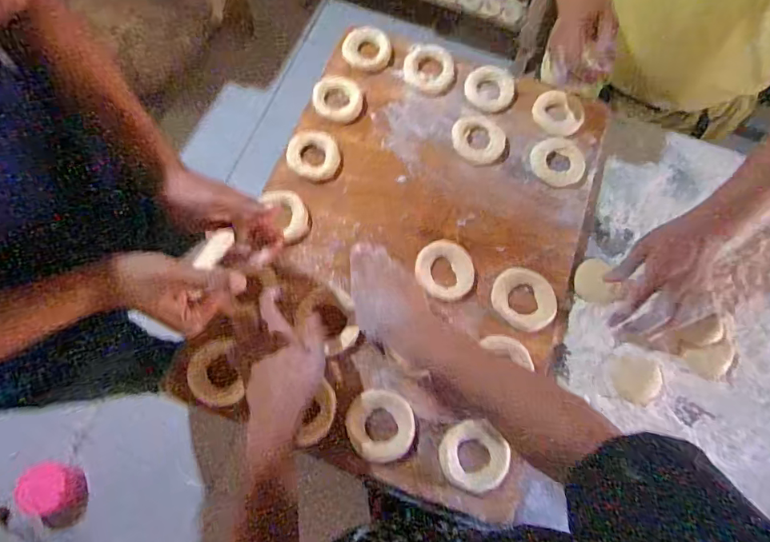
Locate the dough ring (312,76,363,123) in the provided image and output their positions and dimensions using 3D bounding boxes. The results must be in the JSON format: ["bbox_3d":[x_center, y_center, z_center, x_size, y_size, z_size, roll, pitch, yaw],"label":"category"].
[{"bbox_3d":[-0.070,-0.252,0.735,0.071,0.023,0.064,2,69,0],"label":"dough ring"}]

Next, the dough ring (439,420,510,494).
[{"bbox_3d":[0.100,0.213,0.570,0.070,0.014,0.076,0,69,-1],"label":"dough ring"}]

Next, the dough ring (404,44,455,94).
[{"bbox_3d":[0.067,-0.305,0.748,0.074,0.026,0.077,0,69,-1],"label":"dough ring"}]

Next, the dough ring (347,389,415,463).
[{"bbox_3d":[-0.005,0.181,0.586,0.077,0.009,0.080,0,69,-1],"label":"dough ring"}]

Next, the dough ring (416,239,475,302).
[{"bbox_3d":[0.079,-0.002,0.653,0.075,0.009,0.081,0,69,-1],"label":"dough ring"}]

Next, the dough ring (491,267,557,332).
[{"bbox_3d":[0.181,0.037,0.648,0.085,0.021,0.074,40,73,13],"label":"dough ring"}]

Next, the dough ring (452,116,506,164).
[{"bbox_3d":[0.135,-0.190,0.721,0.076,0.015,0.066,11,69,3],"label":"dough ring"}]

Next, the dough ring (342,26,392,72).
[{"bbox_3d":[-0.028,-0.341,0.769,0.073,0.020,0.078,0,69,-1],"label":"dough ring"}]

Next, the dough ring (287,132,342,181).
[{"bbox_3d":[-0.100,-0.161,0.696,0.071,0.014,0.071,0,69,-1],"label":"dough ring"}]

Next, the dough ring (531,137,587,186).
[{"bbox_3d":[0.249,-0.156,0.723,0.077,0.020,0.076,0,69,-1],"label":"dough ring"}]

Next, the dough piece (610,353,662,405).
[{"bbox_3d":[0.322,0.138,0.639,0.062,0.012,0.056,21,70,7],"label":"dough piece"}]

